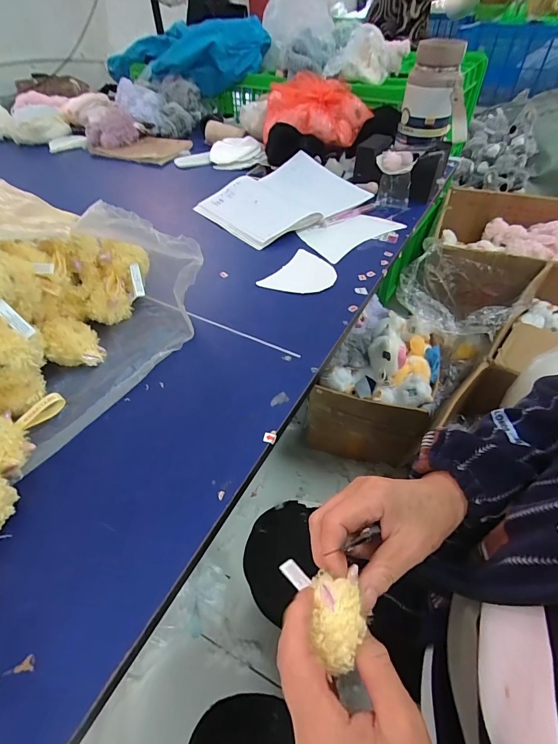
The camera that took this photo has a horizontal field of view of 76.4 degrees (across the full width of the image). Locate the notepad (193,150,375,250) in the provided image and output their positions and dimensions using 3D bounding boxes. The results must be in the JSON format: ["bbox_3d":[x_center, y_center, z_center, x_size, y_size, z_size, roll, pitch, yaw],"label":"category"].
[{"bbox_3d":[0.008,-0.325,0.646,0.276,0.031,0.199,-33,55,-27],"label":"notepad"}]

